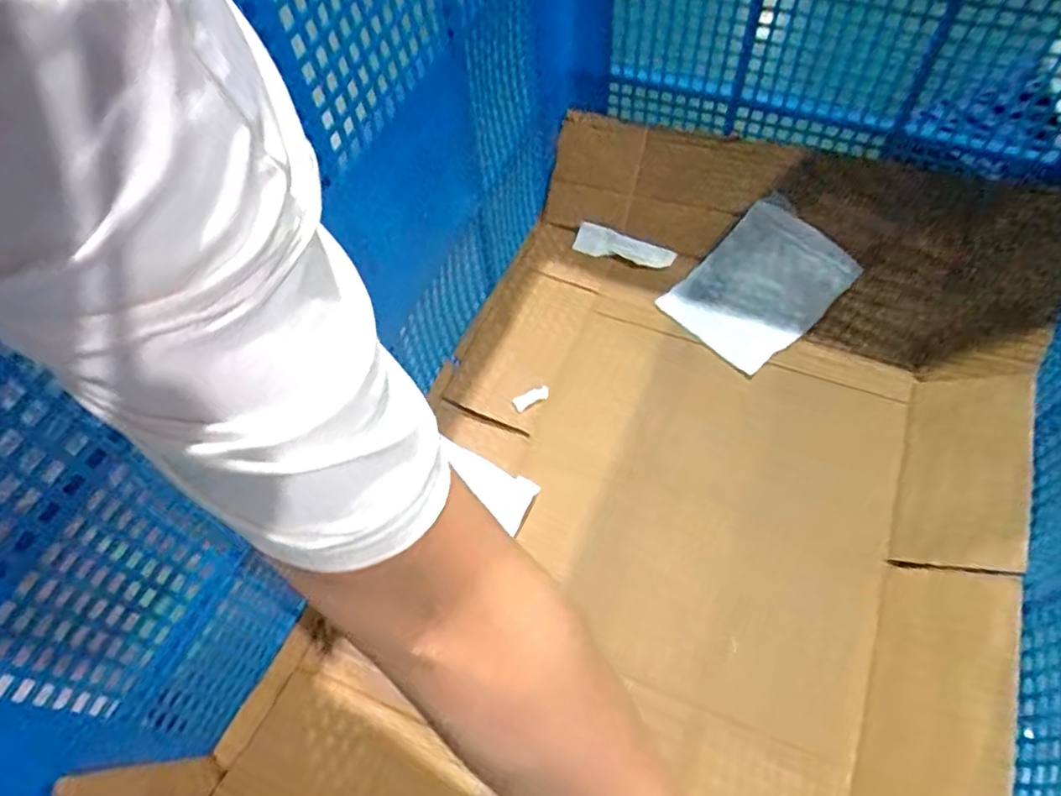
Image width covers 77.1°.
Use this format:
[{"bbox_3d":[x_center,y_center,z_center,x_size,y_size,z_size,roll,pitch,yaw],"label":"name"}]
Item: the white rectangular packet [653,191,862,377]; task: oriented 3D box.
[{"bbox_3d":[0.223,-0.108,0.656,0.125,0.041,0.152,45,111,11],"label":"white rectangular packet"}]

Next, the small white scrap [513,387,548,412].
[{"bbox_3d":[0.001,0.001,0.645,0.037,0.008,0.014,-25,62,-11],"label":"small white scrap"}]

